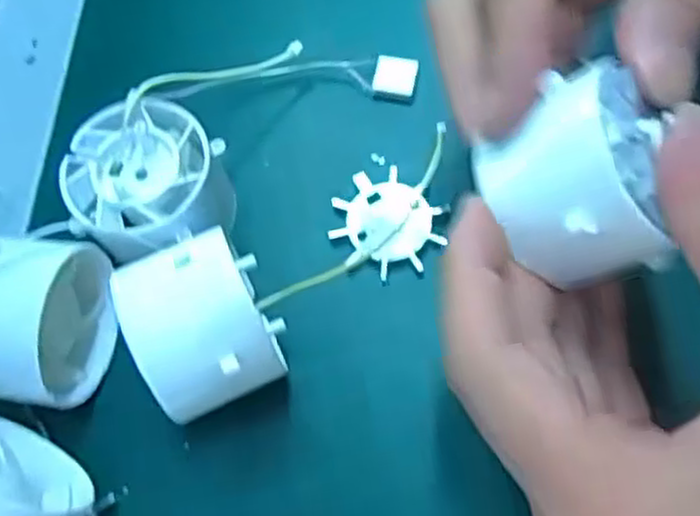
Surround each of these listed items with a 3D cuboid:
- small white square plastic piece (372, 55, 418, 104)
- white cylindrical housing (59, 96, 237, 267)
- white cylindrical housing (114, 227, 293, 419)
[{"bbox_3d":[0.017,-0.067,0.288,0.016,0.006,0.018,7,68,10],"label":"small white square plastic piece"},{"bbox_3d":[-0.068,-0.021,0.262,0.054,0.038,0.051,-2,66,6],"label":"white cylindrical housing"},{"bbox_3d":[-0.044,0.020,0.233,0.042,0.042,0.050,-28,65,-7],"label":"white cylindrical housing"}]

